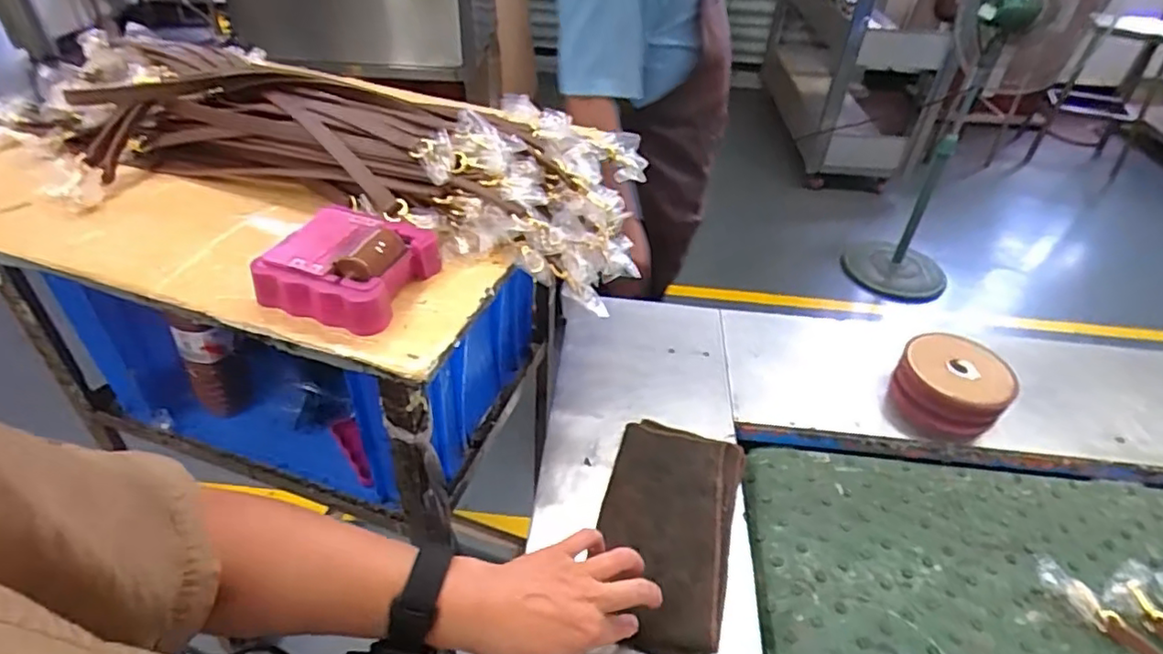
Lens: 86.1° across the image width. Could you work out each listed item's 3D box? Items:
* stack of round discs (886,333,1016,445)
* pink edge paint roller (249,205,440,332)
[{"bbox_3d":[0.438,0.078,0.751,0.130,0.081,0.123,-30,50,-33],"label":"stack of round discs"},{"bbox_3d":[-0.187,-0.051,0.504,0.109,0.039,0.109,15,42,13],"label":"pink edge paint roller"}]

